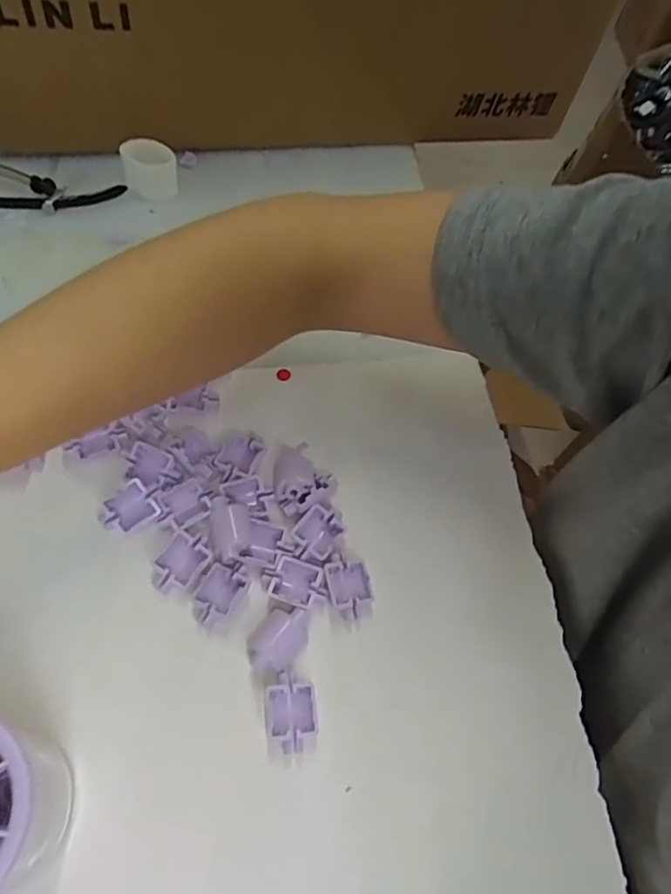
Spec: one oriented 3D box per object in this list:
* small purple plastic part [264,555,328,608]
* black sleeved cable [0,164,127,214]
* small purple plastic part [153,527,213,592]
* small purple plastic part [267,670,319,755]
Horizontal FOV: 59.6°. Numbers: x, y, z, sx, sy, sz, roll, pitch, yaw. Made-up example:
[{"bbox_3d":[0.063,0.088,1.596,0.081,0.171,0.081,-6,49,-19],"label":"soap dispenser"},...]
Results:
[{"bbox_3d":[-0.018,0.061,0.261,0.028,0.011,0.020,21,59,4],"label":"small purple plastic part"},{"bbox_3d":[-0.185,-0.159,0.361,0.099,0.010,0.031,5,71,-14],"label":"black sleeved cable"},{"bbox_3d":[-0.067,0.050,0.257,0.019,0.006,0.027,22,60,5],"label":"small purple plastic part"},{"bbox_3d":[-0.017,0.108,0.239,0.019,0.019,0.029,-4,61,-10],"label":"small purple plastic part"}]

